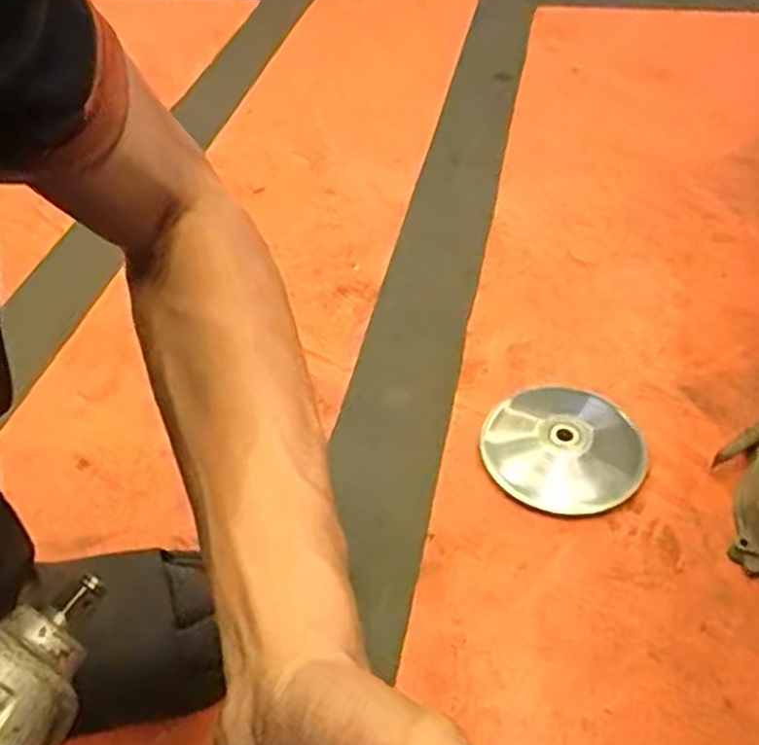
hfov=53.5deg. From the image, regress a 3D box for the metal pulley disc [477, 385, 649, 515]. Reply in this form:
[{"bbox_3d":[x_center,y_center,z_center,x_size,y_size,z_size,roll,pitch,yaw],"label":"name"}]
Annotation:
[{"bbox_3d":[0.154,0.061,0.635,0.133,0.020,0.123,-2,45,2],"label":"metal pulley disc"}]

